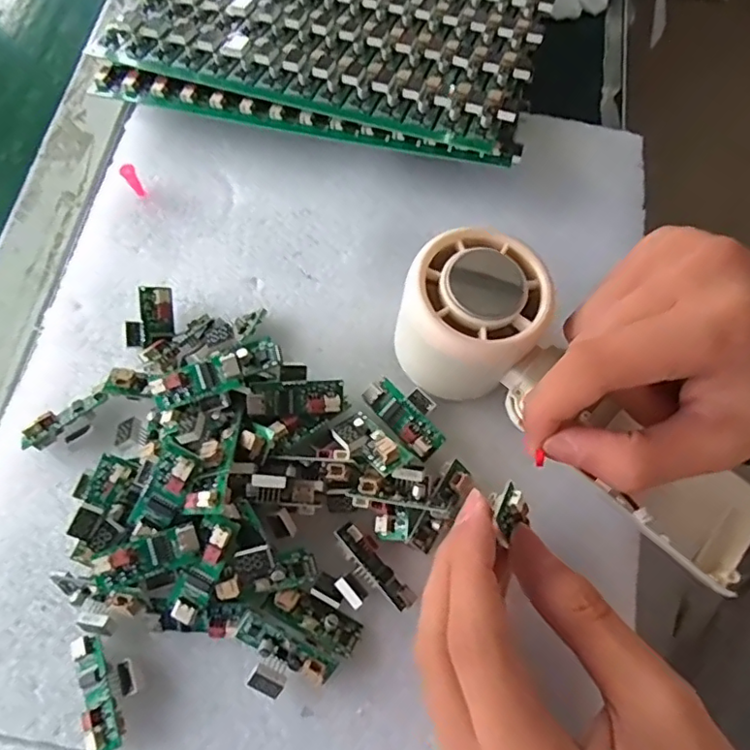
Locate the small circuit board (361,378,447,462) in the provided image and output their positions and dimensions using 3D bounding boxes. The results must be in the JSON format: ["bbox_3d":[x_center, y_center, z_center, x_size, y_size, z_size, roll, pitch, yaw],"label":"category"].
[{"bbox_3d":[0.015,0.016,0.243,0.022,0.010,0.038,-39,76,-13],"label":"small circuit board"}]

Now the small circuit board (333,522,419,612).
[{"bbox_3d":[0.000,0.074,0.219,0.012,0.007,0.038,-38,78,-12],"label":"small circuit board"}]

